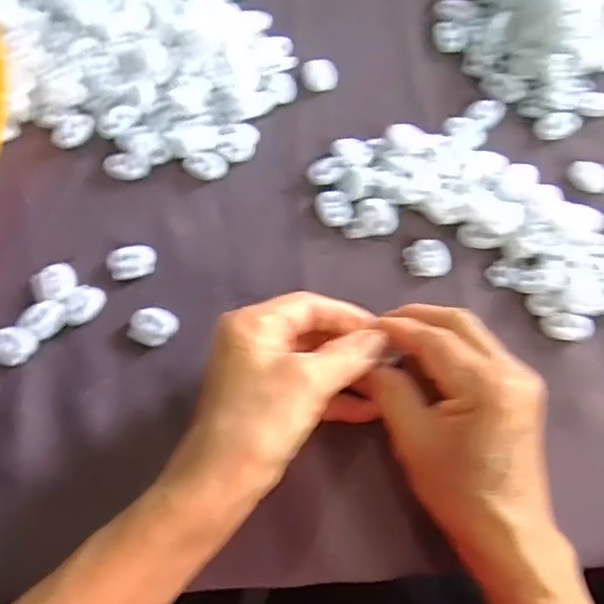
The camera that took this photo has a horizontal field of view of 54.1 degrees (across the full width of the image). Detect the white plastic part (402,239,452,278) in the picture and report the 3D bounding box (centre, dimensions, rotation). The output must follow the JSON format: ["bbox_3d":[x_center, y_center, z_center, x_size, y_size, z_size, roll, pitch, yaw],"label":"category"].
[{"bbox_3d":[0.073,-0.026,0.342,0.026,0.006,0.024,-7,72,0],"label":"white plastic part"}]

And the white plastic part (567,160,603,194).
[{"bbox_3d":[0.173,-0.075,0.352,0.027,0.004,0.019,28,75,11],"label":"white plastic part"}]

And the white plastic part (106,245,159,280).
[{"bbox_3d":[-0.099,-0.023,0.346,0.027,0.007,0.019,-7,72,0],"label":"white plastic part"}]

